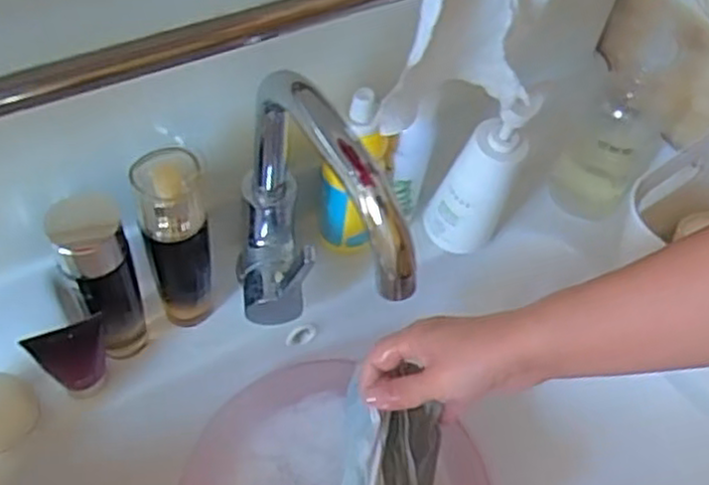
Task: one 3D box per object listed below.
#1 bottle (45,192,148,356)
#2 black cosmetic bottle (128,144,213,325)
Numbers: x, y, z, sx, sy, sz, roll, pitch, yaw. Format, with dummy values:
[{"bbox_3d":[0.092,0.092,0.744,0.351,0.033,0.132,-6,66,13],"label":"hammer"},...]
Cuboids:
[{"bbox_3d":[-0.168,0.032,0.495,0.042,0.157,0.039,3,53,-4],"label":"bottle"},{"bbox_3d":[-0.127,0.001,0.526,0.042,0.160,0.045,3,53,-4],"label":"black cosmetic bottle"}]

